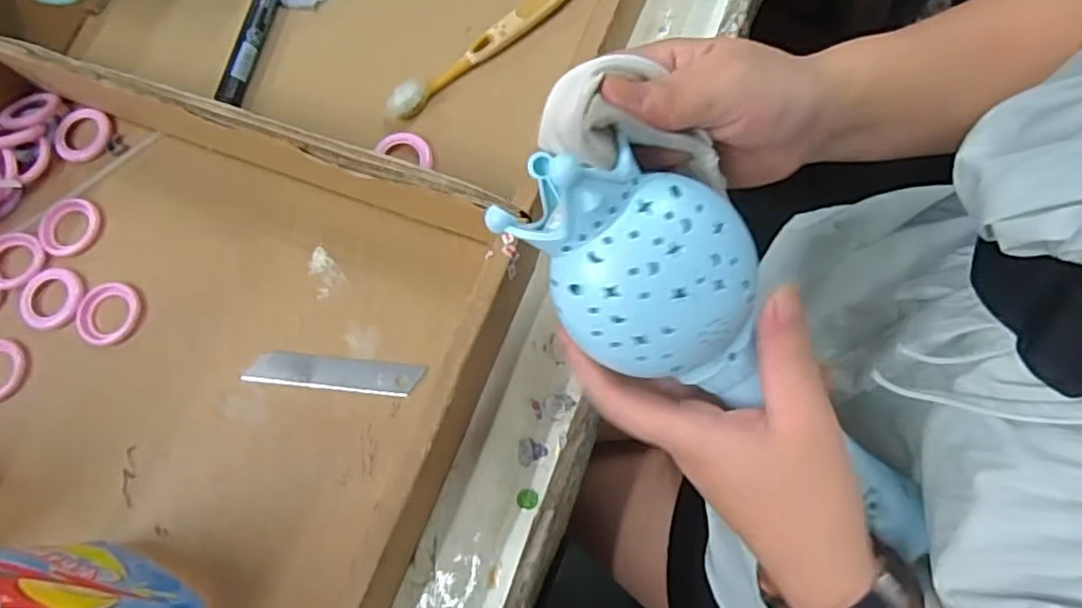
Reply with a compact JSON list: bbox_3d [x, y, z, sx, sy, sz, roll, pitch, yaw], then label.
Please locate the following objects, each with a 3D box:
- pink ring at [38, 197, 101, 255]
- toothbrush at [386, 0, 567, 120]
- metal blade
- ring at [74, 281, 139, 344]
[{"bbox_3d":[-0.290,-0.048,0.411,0.038,0.004,0.037,-1,75,4],"label":"pink ring"},{"bbox_3d":[-0.037,-0.159,0.414,0.137,0.010,0.020,-36,75,-5],"label":"toothbrush"},{"bbox_3d":[-0.114,0.038,0.369,0.099,0.004,0.018,5,74,7],"label":"metal blade"},{"bbox_3d":[-0.254,0.006,0.392,0.036,0.004,0.037,-1,75,4],"label":"ring"}]

